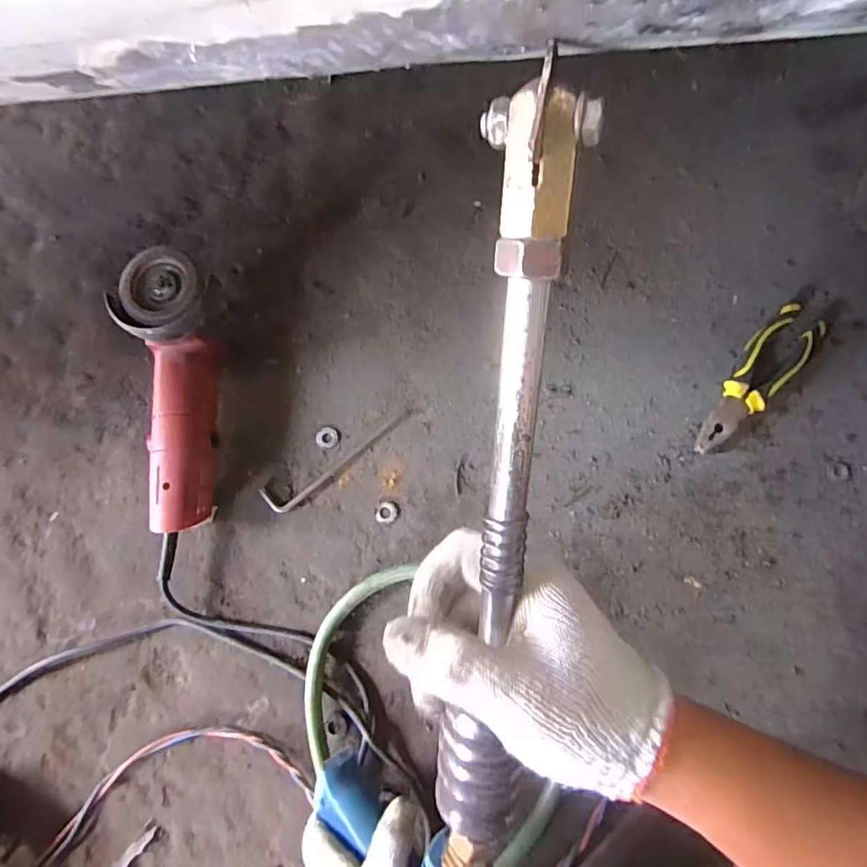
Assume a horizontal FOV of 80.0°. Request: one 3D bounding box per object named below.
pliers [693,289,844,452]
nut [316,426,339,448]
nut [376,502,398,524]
[{"bbox_3d":[0.360,-0.070,0.560,0.058,0.024,0.236,42,82,10],"label":"pliers"},{"bbox_3d":[-0.119,0.004,0.577,0.024,0.004,0.024,0,77,2],"label":"nut"},{"bbox_3d":[-0.050,0.085,0.553,0.022,0.004,0.023,0,77,2],"label":"nut"}]

